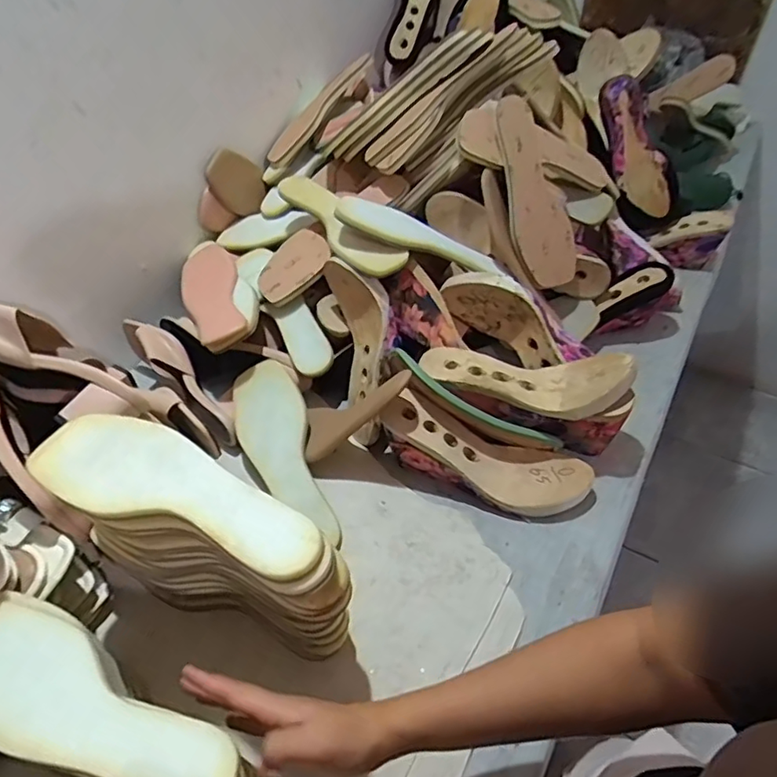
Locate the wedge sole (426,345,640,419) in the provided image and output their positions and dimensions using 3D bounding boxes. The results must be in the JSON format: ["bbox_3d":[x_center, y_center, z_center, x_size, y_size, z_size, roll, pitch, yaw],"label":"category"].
[{"bbox_3d":[0.156,-0.021,0.663,0.235,0.049,0.083,12,49,14],"label":"wedge sole"}]

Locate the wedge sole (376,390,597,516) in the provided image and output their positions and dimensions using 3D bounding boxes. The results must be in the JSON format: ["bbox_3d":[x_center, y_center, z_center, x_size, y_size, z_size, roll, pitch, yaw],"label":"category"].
[{"bbox_3d":[0.108,0.070,0.656,0.236,0.059,0.084,25,51,0],"label":"wedge sole"}]

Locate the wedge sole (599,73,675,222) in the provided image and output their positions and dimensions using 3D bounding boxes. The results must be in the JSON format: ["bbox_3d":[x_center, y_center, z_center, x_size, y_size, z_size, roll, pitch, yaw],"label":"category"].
[{"bbox_3d":[0.386,-0.379,0.914,0.065,0.092,0.227,-21,90,-15],"label":"wedge sole"}]

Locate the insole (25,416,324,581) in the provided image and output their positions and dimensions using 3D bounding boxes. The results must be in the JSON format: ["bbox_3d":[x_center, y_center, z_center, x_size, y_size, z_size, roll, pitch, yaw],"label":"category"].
[{"bbox_3d":[-0.157,0.075,0.427,0.237,0.011,0.078,18,51,19],"label":"insole"}]

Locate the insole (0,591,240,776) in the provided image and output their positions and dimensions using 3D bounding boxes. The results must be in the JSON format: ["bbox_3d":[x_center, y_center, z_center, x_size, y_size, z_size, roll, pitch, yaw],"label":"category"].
[{"bbox_3d":[-0.218,0.224,0.407,0.248,0.013,0.082,18,51,19],"label":"insole"}]

